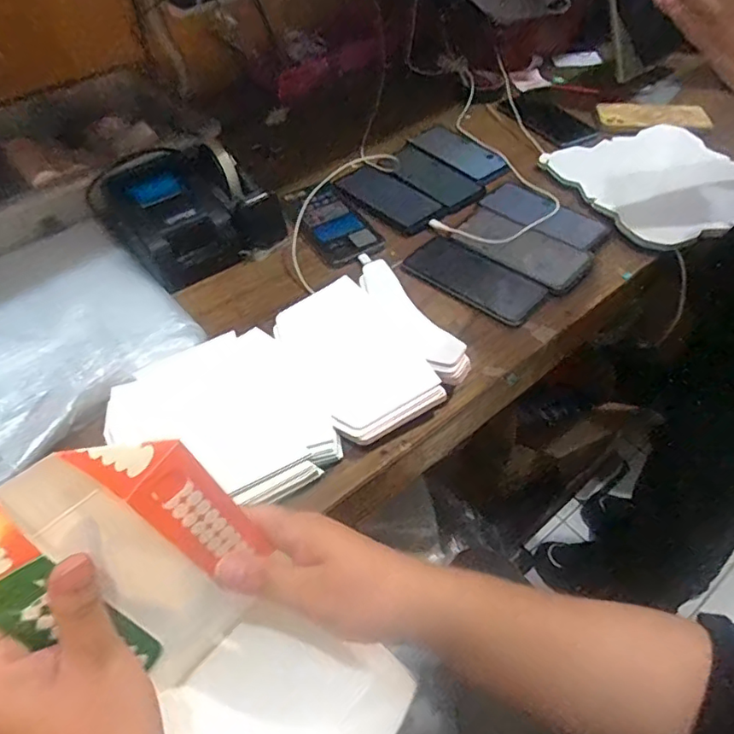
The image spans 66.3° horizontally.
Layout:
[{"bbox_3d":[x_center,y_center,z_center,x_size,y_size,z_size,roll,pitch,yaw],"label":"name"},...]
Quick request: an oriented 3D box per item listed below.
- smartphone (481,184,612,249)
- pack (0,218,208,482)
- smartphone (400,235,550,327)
[{"bbox_3d":[0.222,-0.193,0.708,0.074,0.012,0.163,-36,53,-22],"label":"smartphone"},{"bbox_3d":[-0.353,-0.021,0.573,0.282,0.046,0.306,39,60,23],"label":"pack"},{"bbox_3d":[0.121,-0.103,0.634,0.152,0.009,0.073,36,59,21],"label":"smartphone"}]

